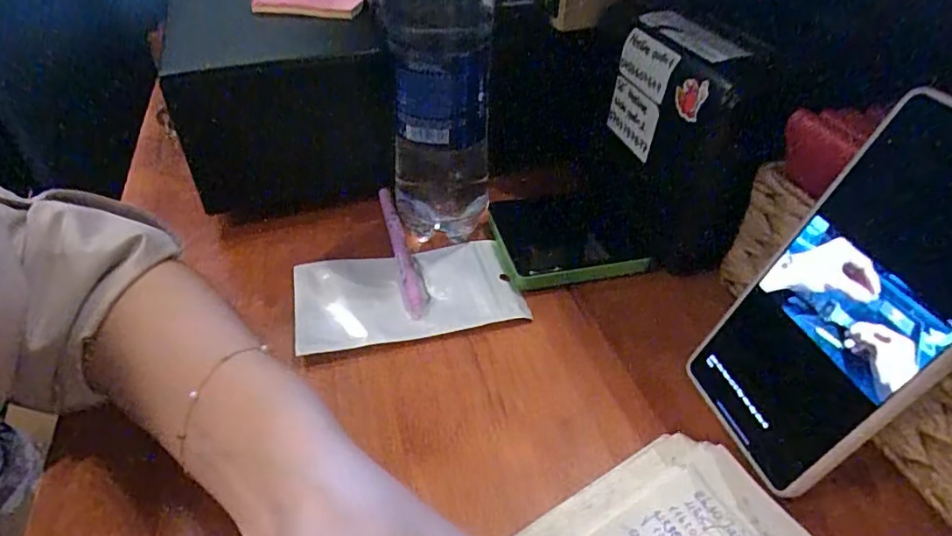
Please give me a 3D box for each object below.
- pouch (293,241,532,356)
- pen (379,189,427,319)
[{"bbox_3d":[-0.043,0.013,0.352,0.134,0.010,0.079,-8,42,-11],"label":"pouch"},{"bbox_3d":[-0.052,-0.015,0.380,0.012,0.014,0.125,-11,43,-14],"label":"pen"}]

